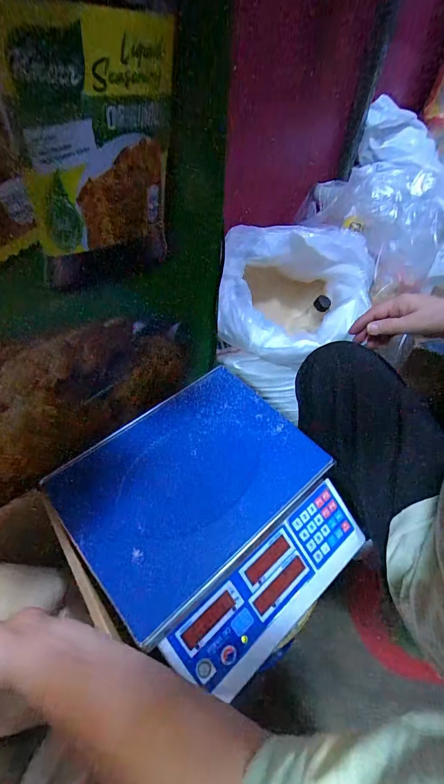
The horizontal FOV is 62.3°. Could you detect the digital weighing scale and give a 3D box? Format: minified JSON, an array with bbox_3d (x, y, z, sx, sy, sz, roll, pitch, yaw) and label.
[{"bbox_3d":[-0.015,0.143,0.470,0.293,0.083,0.325,-36,62,-26],"label":"digital weighing scale"}]

